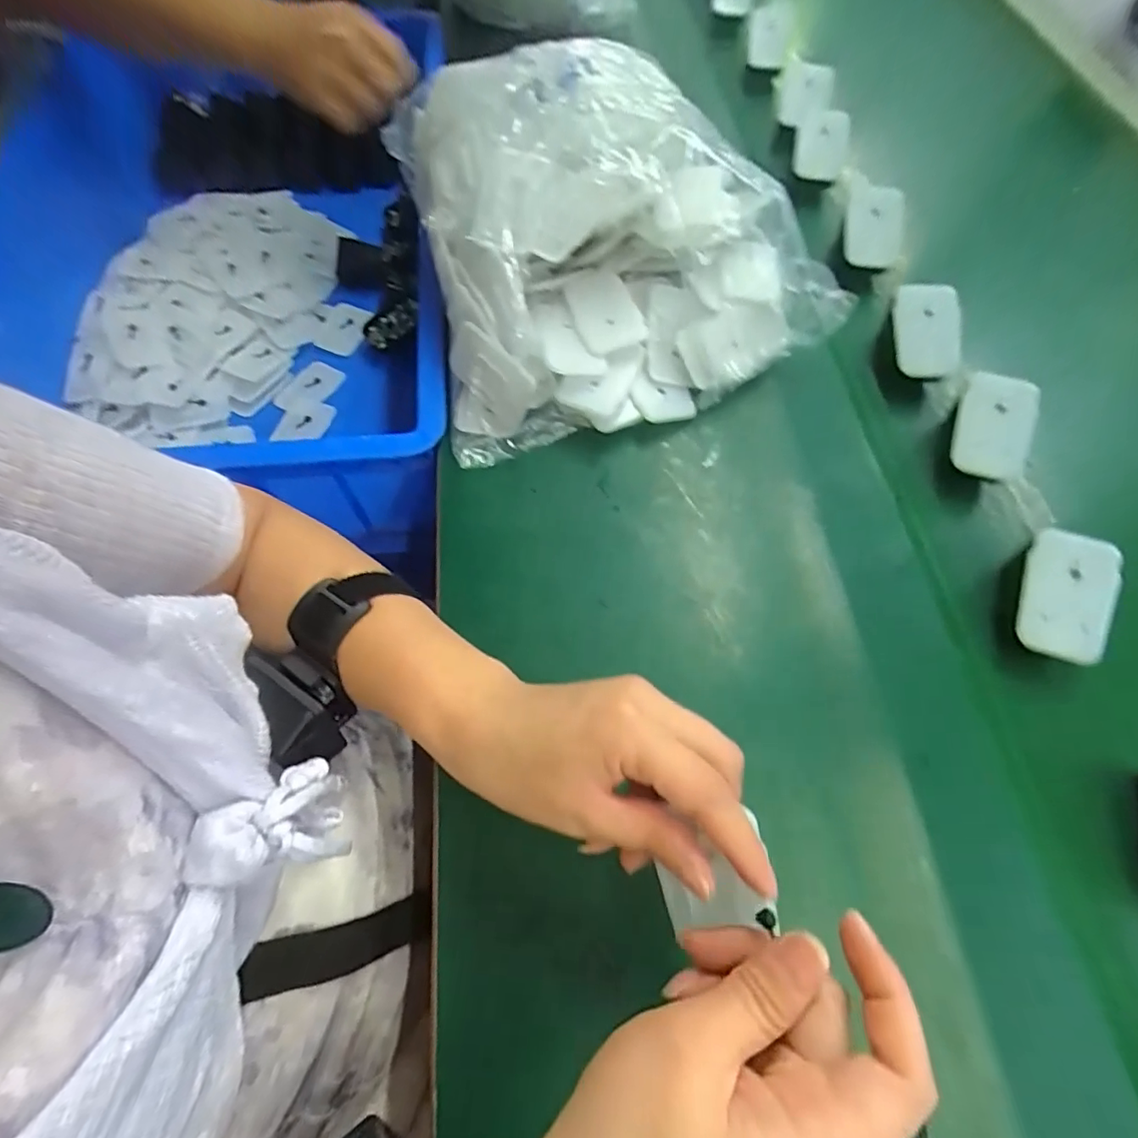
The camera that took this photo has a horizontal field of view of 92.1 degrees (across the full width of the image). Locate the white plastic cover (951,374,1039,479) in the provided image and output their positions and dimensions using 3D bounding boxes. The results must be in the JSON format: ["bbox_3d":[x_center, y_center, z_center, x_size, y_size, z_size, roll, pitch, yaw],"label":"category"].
[{"bbox_3d":[0.273,-0.090,0.351,0.048,0.009,0.062,13,100,5],"label":"white plastic cover"}]

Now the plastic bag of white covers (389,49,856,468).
[{"bbox_3d":[0.023,-0.261,0.405,0.269,0.136,0.301,-11,65,-5],"label":"plastic bag of white covers"}]

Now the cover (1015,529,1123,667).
[{"bbox_3d":[0.273,0.014,0.302,0.044,0.006,0.069,16,83,13],"label":"cover"}]

